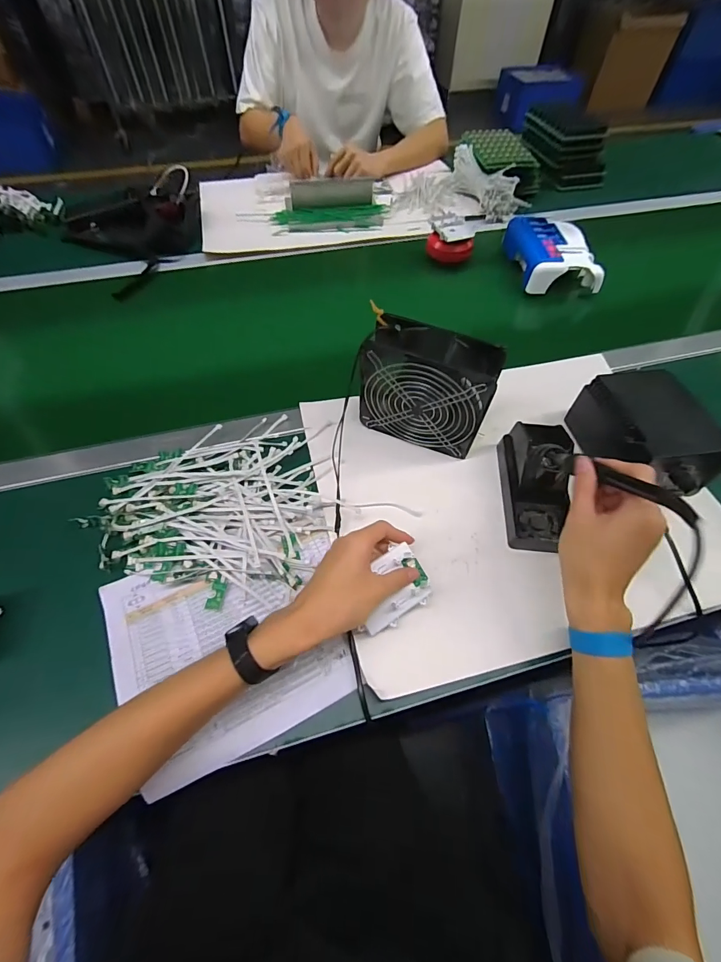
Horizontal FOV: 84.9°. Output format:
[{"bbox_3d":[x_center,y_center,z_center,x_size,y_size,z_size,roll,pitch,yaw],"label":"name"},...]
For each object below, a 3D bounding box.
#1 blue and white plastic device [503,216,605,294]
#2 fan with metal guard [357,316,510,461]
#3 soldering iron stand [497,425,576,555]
[{"bbox_3d":[0.360,-0.425,0.737,0.128,0.060,0.178,-3,59,-3],"label":"blue and white plastic device"},{"bbox_3d":[0.079,-0.109,0.485,0.151,0.157,0.058,19,60,10],"label":"fan with metal guard"},{"bbox_3d":[0.212,0.002,0.464,0.070,0.077,0.155,4,58,1],"label":"soldering iron stand"}]

